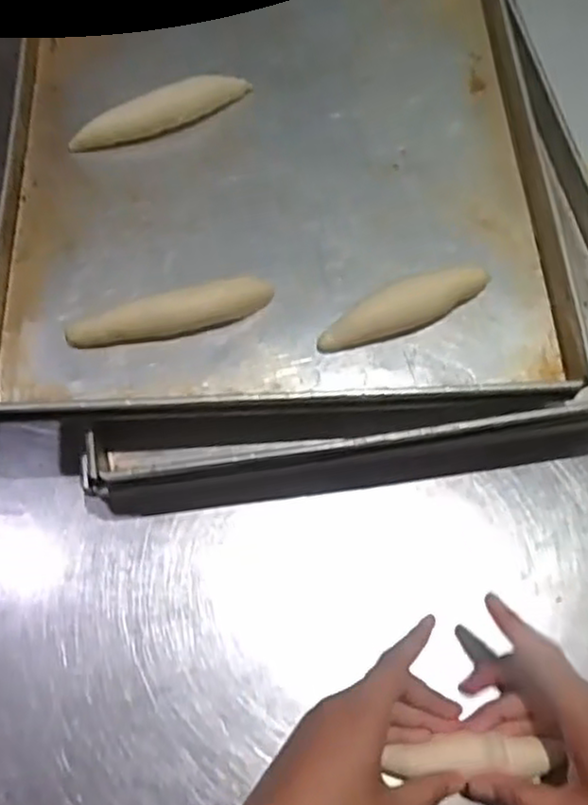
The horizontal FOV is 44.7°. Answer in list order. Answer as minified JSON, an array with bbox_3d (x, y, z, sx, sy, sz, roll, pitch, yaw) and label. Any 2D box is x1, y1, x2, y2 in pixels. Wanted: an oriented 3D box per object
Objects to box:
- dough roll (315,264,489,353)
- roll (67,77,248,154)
[{"bbox_3d":[0.075,-0.064,0.481,0.122,0.019,0.031,-21,69,-9],"label":"dough roll"},{"bbox_3d":[-0.102,-0.224,0.548,0.141,0.020,0.027,-27,70,-12],"label":"roll"}]

